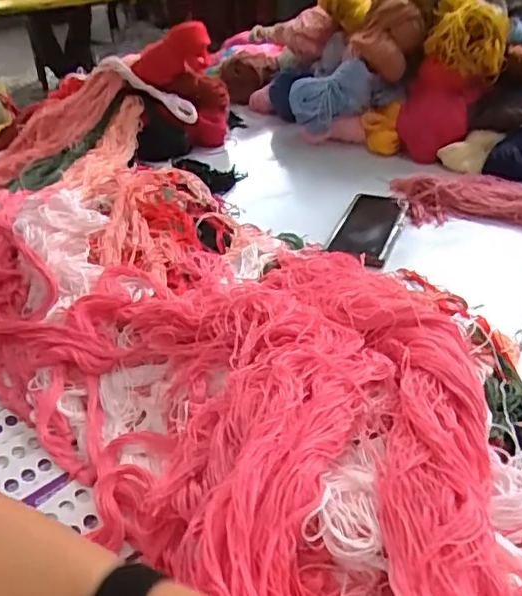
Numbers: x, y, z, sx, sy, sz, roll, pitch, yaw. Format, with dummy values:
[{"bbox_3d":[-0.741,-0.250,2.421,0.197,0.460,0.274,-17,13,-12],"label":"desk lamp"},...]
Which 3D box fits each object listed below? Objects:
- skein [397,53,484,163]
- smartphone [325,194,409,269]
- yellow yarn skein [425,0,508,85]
[{"bbox_3d":[0.264,-0.280,0.905,0.110,0.126,0.068,12,38,21],"label":"skein"},{"bbox_3d":[0.133,-0.090,0.742,0.078,0.011,0.158,10,37,19],"label":"smartphone"},{"bbox_3d":[0.309,-0.396,0.891,0.112,0.103,0.102,12,37,17],"label":"yellow yarn skein"}]

